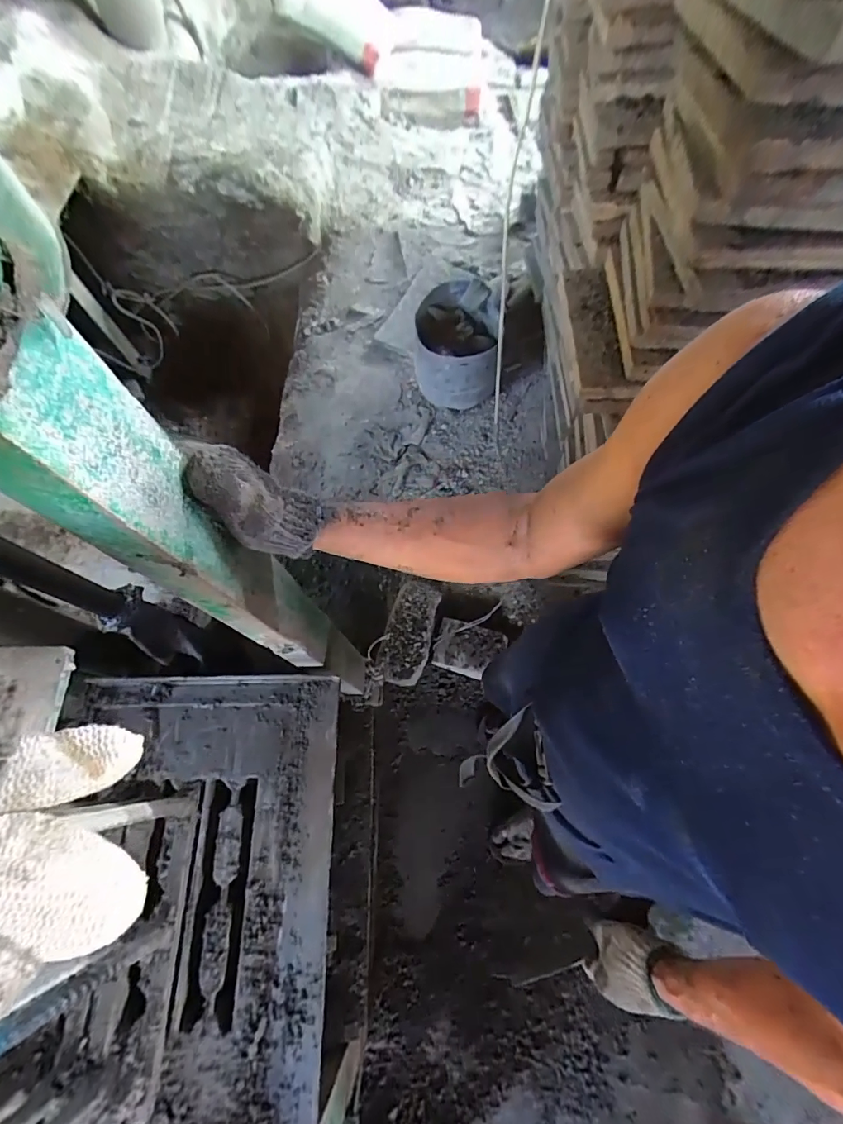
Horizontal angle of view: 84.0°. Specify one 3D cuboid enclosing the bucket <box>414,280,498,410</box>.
[{"bbox_3d":[0.114,-0.702,1.522,0.270,0.237,0.329,3,68,4],"label":"bucket"}]

